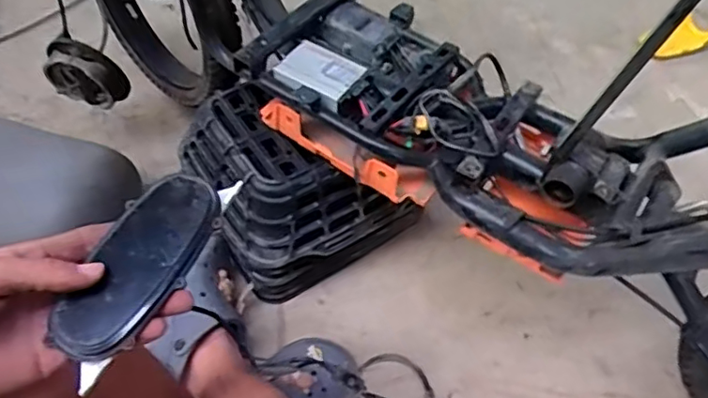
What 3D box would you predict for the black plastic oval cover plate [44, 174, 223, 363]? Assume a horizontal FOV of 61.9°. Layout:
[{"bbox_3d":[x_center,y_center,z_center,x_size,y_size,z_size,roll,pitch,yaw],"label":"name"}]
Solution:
[{"bbox_3d":[-0.129,0.038,0.357,0.050,0.019,0.122,23,62,14],"label":"black plastic oval cover plate"}]

